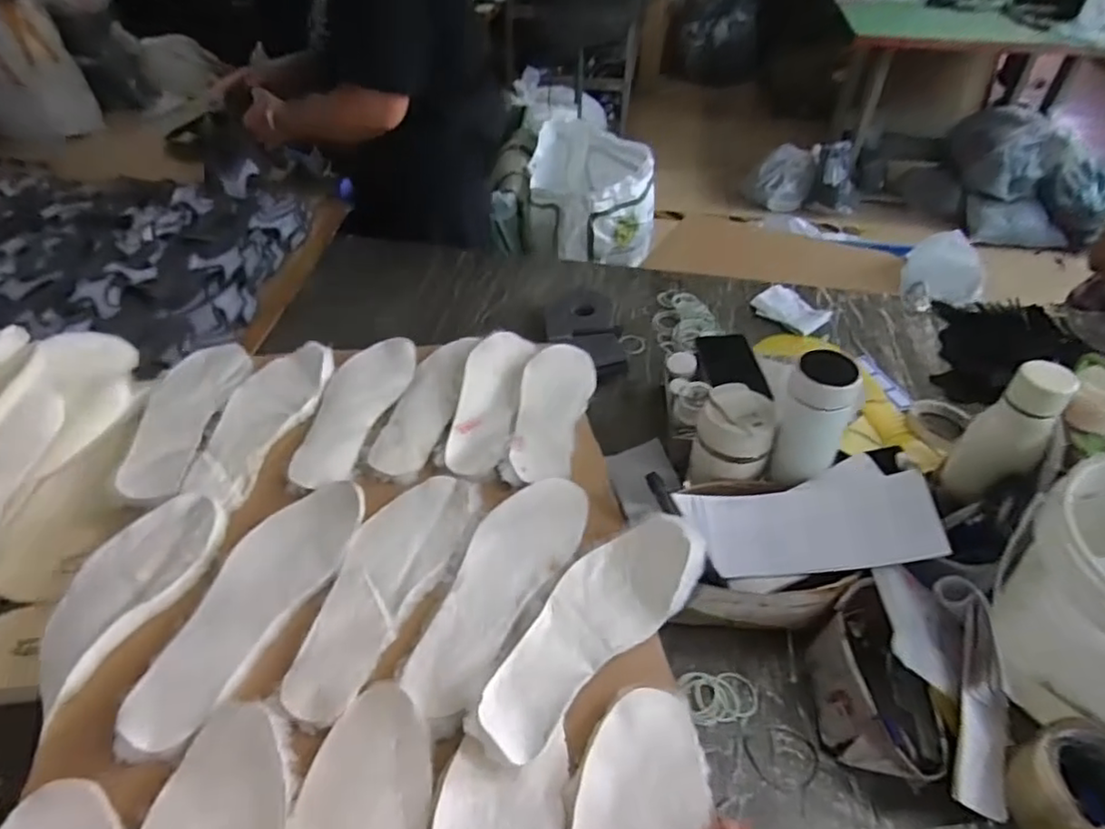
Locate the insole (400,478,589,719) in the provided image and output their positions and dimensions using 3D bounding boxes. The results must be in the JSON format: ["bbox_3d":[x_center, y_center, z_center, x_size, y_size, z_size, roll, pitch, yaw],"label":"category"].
[{"bbox_3d":[-0.049,0.154,0.623,0.093,0.007,0.272,19,46,19],"label":"insole"}]

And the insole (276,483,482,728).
[{"bbox_3d":[-0.155,0.154,0.613,0.098,0.012,0.273,10,44,11],"label":"insole"}]

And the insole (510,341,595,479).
[{"bbox_3d":[0.001,-0.011,0.822,0.091,0.022,0.260,5,44,5],"label":"insole"}]

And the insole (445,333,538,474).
[{"bbox_3d":[-0.080,-0.027,0.825,0.079,0.006,0.264,4,44,5],"label":"insole"}]

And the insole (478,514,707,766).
[{"bbox_3d":[0.032,0.180,0.575,0.092,0.036,0.256,33,53,30],"label":"insole"}]

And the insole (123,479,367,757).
[{"bbox_3d":[-0.273,0.161,0.581,0.091,0.029,0.272,16,46,17],"label":"insole"}]

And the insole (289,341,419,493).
[{"bbox_3d":[-0.247,-0.013,0.804,0.093,0.012,0.267,9,44,10],"label":"insole"}]

